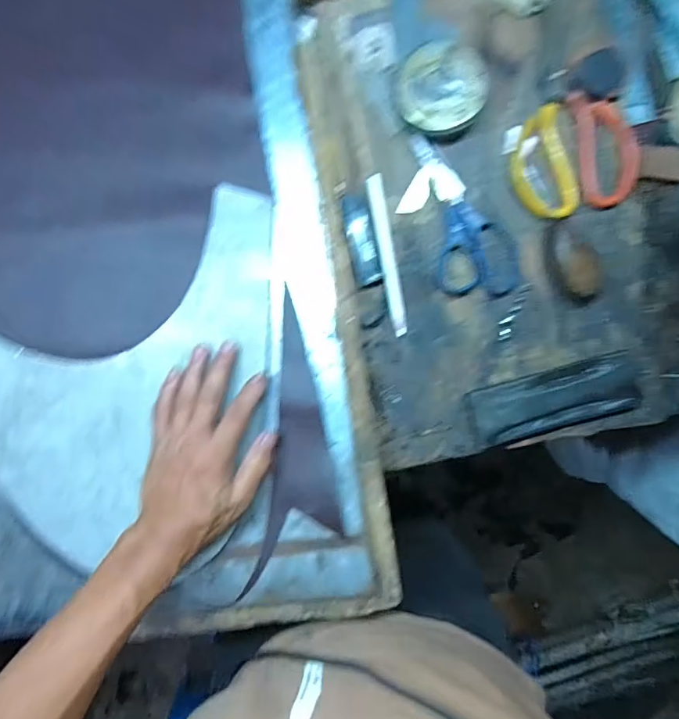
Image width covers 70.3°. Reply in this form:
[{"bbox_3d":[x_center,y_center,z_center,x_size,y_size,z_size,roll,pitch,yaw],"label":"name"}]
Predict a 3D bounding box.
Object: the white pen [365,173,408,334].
[{"bbox_3d":[0.044,-0.093,0.436,0.014,0.005,0.143,-11,91,-1],"label":"white pen"}]

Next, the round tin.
[{"bbox_3d":[0.089,-0.235,0.418,0.073,0.023,0.076,2,91,-1],"label":"round tin"}]

